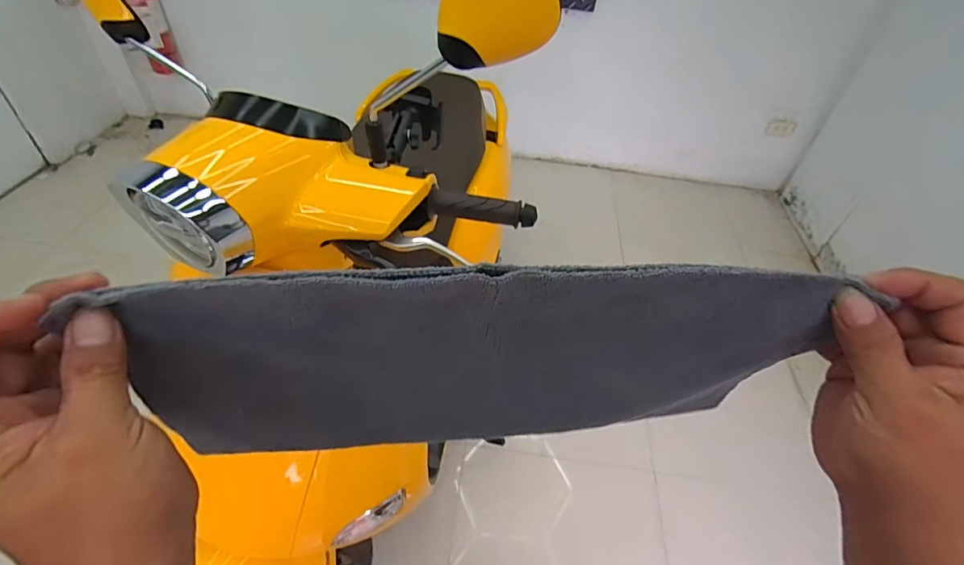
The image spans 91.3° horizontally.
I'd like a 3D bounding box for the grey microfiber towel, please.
[{"bbox_3d":[-0.008,0.057,0.290,0.356,0.183,0.039,-1,45,-7],"label":"grey microfiber towel"}]

